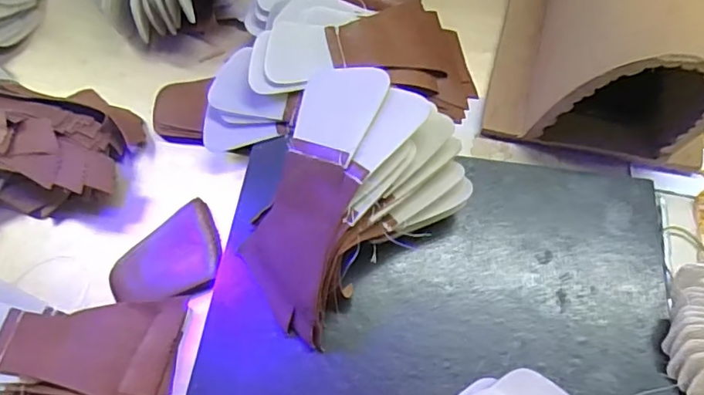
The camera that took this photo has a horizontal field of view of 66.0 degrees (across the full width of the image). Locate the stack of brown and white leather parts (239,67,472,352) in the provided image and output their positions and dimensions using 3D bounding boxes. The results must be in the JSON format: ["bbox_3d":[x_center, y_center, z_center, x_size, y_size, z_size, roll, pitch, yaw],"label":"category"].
[{"bbox_3d":[-0.008,0.005,0.345,0.106,0.086,0.147,37,73,15],"label":"stack of brown and white leather parts"}]

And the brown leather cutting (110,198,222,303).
[{"bbox_3d":[-0.137,0.043,0.395,0.077,0.015,0.067,-19,68,-7],"label":"brown leather cutting"}]

